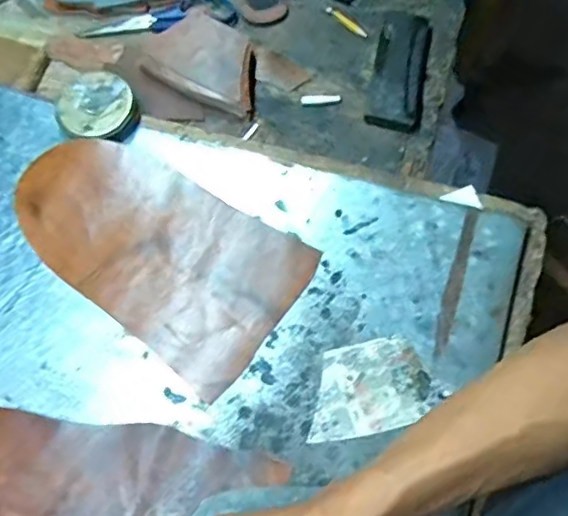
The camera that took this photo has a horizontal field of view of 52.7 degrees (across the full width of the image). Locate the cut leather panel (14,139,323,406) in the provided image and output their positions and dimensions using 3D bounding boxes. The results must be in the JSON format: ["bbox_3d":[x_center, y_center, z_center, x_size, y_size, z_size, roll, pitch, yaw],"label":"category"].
[{"bbox_3d":[-0.119,-0.016,0.530,0.274,0.009,0.152,36,76,13],"label":"cut leather panel"}]

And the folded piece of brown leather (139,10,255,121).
[{"bbox_3d":[-0.081,-0.210,0.607,0.122,0.033,0.081,22,70,6],"label":"folded piece of brown leather"}]

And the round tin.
[{"bbox_3d":[-0.182,-0.146,0.568,0.070,0.024,0.075,1,69,-2],"label":"round tin"}]

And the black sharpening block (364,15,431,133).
[{"bbox_3d":[0.126,-0.204,0.618,0.054,0.016,0.152,13,69,2],"label":"black sharpening block"}]

